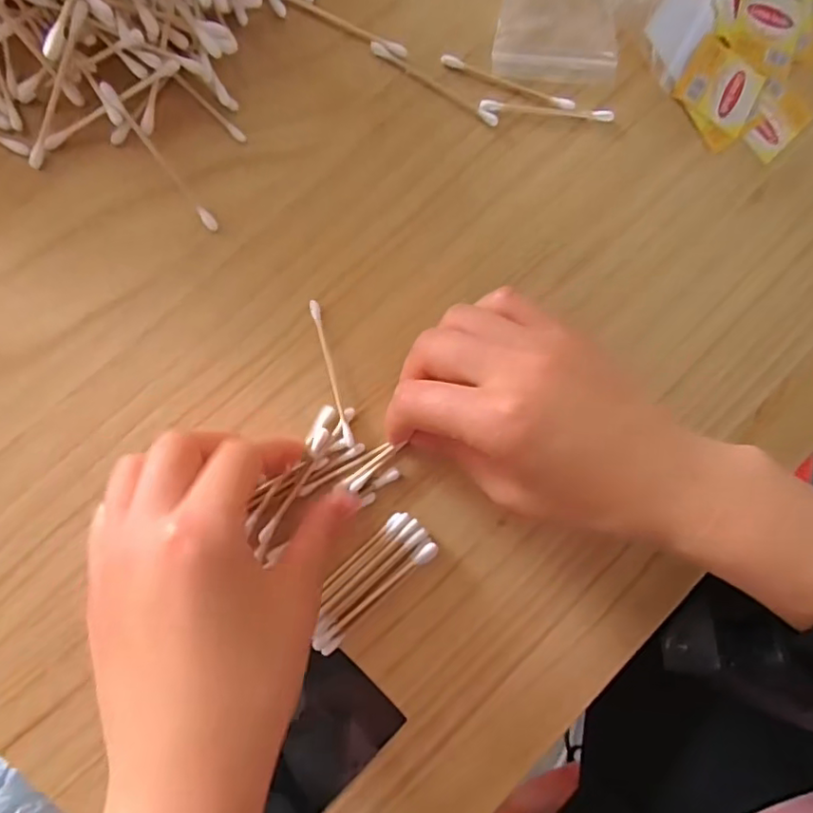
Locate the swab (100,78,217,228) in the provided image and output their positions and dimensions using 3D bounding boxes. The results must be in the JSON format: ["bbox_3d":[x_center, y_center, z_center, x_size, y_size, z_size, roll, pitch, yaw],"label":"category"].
[{"bbox_3d":[-0.108,-0.108,0.261,0.005,0.005,0.070,-39,110,-8],"label":"swab"}]

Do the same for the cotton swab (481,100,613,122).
[{"bbox_3d":[0.071,-0.149,0.297,0.069,0.004,0.006,0,89,-9],"label":"cotton swab"}]

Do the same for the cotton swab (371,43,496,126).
[{"bbox_3d":[0.014,-0.157,0.288,0.069,0.004,0.005,28,85,-7],"label":"cotton swab"}]

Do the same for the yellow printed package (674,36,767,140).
[{"bbox_3d":[0.166,-0.169,0.311,0.041,0.004,0.040,29,84,-7],"label":"yellow printed package"}]

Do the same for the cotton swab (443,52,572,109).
[{"bbox_3d":[0.052,-0.162,0.294,0.070,0.004,0.006,16,86,-8],"label":"cotton swab"}]

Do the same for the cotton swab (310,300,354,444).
[{"bbox_3d":[-0.035,-0.015,0.279,0.004,0.007,0.070,-15,91,-9],"label":"cotton swab"}]

